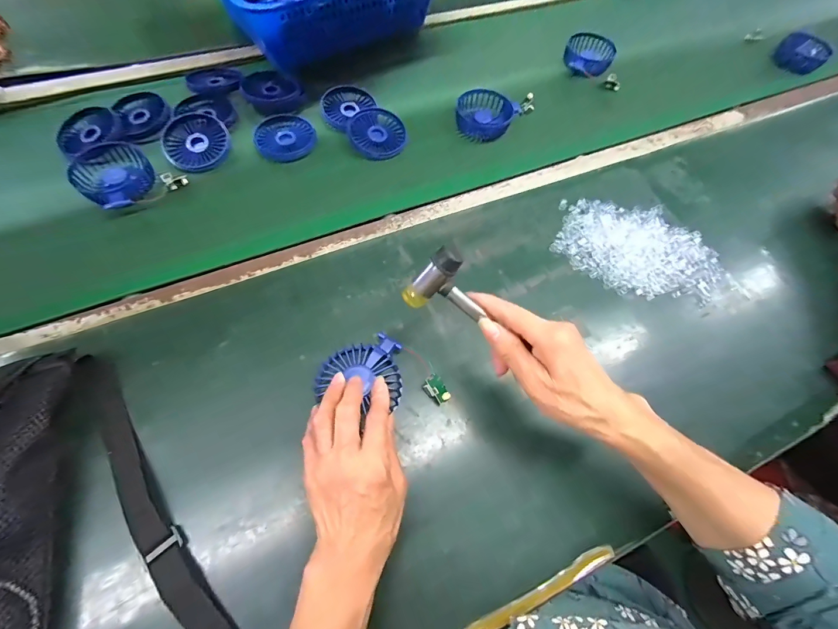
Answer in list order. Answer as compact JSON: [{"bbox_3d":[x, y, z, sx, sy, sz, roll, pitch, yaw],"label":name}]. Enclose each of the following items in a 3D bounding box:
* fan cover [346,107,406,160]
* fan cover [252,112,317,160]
[{"bbox_3d":[-0.063,-0.275,0.549,0.084,0.015,0.103,-11,66,-9],"label":"fan cover"},{"bbox_3d":[-0.200,-0.265,0.542,0.085,0.020,0.085,-29,69,-16],"label":"fan cover"}]

